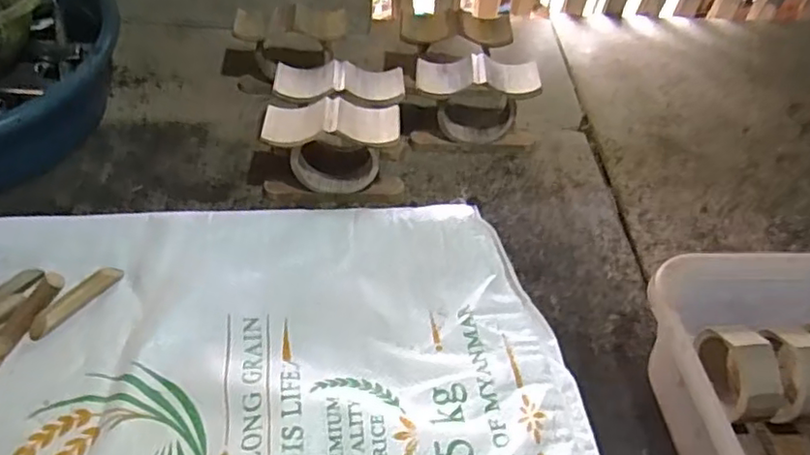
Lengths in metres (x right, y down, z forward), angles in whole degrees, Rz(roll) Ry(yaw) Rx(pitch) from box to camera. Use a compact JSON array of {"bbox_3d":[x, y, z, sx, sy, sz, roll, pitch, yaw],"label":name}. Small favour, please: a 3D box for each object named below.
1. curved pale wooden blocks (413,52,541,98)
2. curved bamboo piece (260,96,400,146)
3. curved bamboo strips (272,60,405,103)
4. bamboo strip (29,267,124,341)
[{"bbox_3d":[0.071,-0.149,0.612,0.118,0.019,0.046,8,50,-2],"label":"curved pale wooden blocks"},{"bbox_3d":[-0.064,-0.093,0.551,0.117,0.017,0.047,5,50,-4],"label":"curved bamboo piece"},{"bbox_3d":[-0.062,-0.140,0.594,0.121,0.013,0.056,1,46,-3],"label":"curved bamboo strips"},{"bbox_3d":[-0.261,0.057,0.496,0.017,0.005,0.079,27,50,21],"label":"bamboo strip"}]

